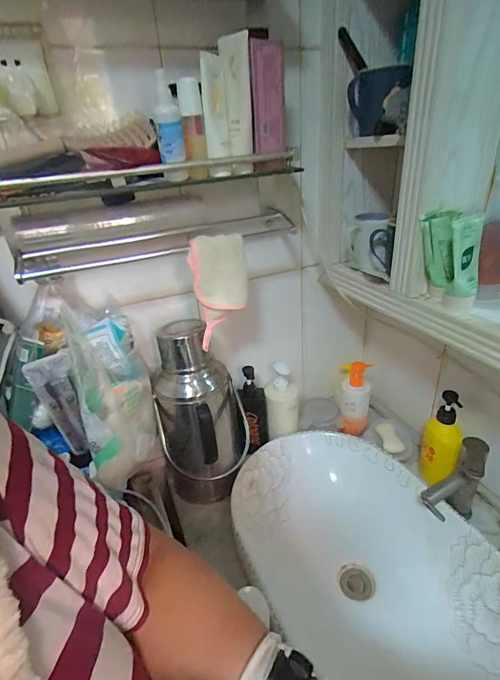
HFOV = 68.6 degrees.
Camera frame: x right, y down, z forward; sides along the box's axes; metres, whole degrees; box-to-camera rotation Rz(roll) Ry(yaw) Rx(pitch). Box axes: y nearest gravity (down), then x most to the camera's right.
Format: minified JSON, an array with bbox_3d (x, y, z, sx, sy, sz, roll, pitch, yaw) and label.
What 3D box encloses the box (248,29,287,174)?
[{"bbox_3d":[0.028,-0.362,0.567,0.052,0.180,0.079,-3,29,1],"label":"box"}]

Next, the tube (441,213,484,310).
[{"bbox_3d":[0.318,-0.113,0.546,0.049,0.126,0.051,13,33,27],"label":"tube"}]

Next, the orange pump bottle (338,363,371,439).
[{"bbox_3d":[0.270,0.145,0.950,0.075,0.191,0.084,5,30,14],"label":"orange pump bottle"}]

